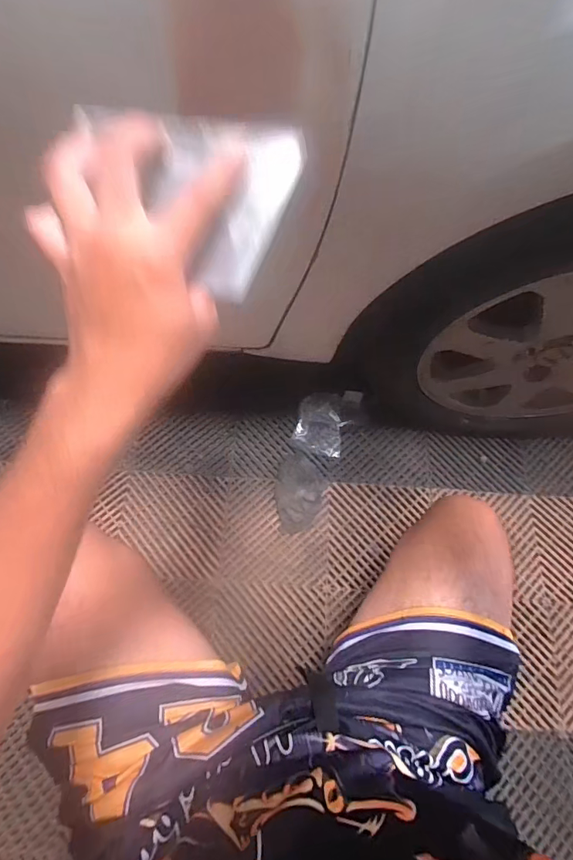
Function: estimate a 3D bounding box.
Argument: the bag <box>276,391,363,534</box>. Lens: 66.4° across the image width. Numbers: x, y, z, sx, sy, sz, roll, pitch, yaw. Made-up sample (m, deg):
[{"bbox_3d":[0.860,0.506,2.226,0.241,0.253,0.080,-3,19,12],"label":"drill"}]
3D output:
[{"bbox_3d":[0.052,0.044,0.883,0.114,0.064,0.319,21,71,7],"label":"bag"}]

